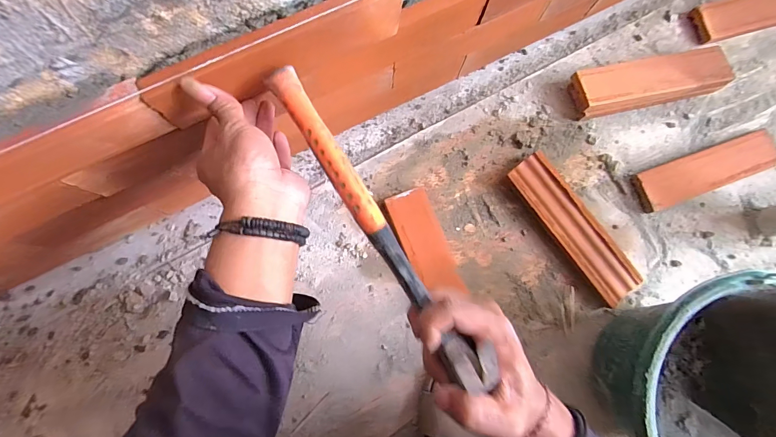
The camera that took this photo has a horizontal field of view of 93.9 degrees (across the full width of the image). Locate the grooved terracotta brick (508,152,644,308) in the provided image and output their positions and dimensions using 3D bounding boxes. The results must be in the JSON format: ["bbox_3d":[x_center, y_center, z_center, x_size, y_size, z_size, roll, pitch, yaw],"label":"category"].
[{"bbox_3d":[0.257,0.015,0.506,0.058,0.035,0.226,-37,83,-7],"label":"grooved terracotta brick"}]

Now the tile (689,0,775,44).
[{"bbox_3d":[0.588,-0.331,0.574,0.215,0.023,0.062,-15,81,-4],"label":"tile"}]

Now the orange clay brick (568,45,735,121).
[{"bbox_3d":[0.384,-0.203,0.540,0.224,0.052,0.066,-11,81,-3],"label":"orange clay brick"}]

